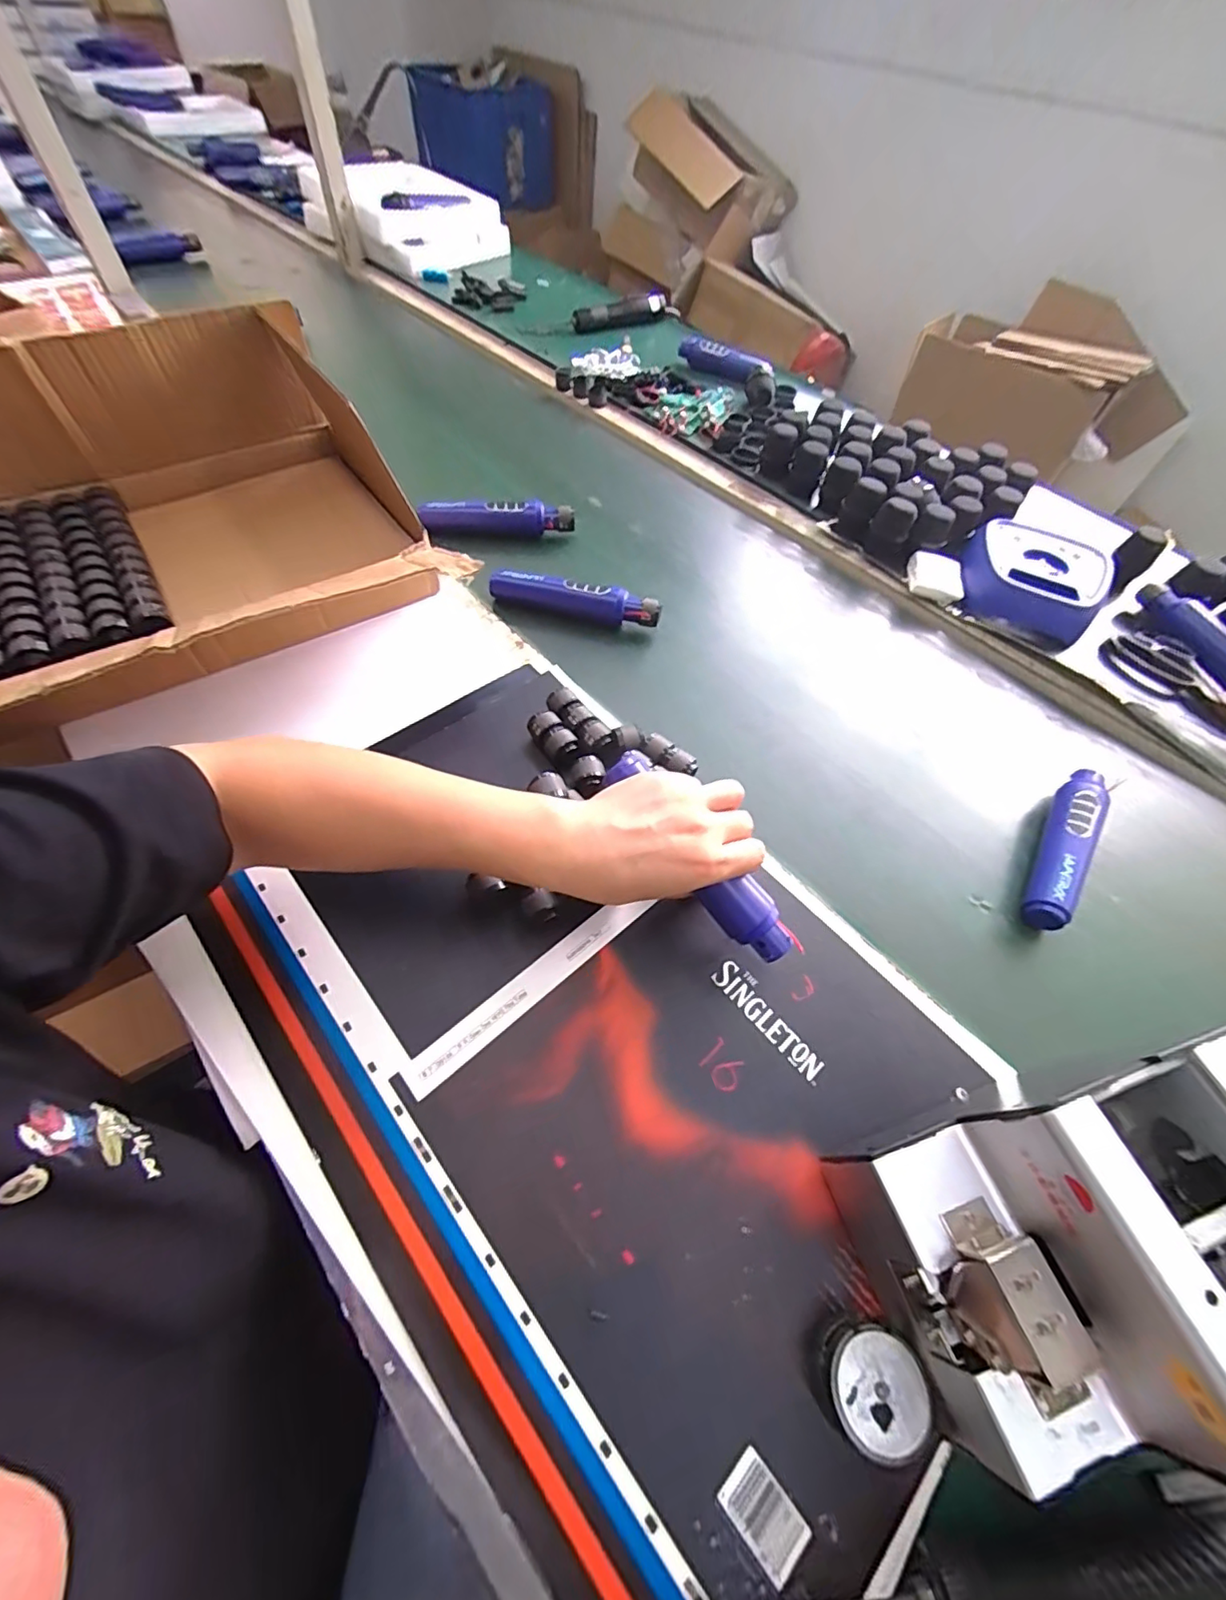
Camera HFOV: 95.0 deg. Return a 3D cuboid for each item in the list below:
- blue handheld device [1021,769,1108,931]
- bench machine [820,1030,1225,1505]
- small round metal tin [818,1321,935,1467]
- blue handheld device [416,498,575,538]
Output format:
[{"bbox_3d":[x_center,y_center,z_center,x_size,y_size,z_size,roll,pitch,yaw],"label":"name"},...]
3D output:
[{"bbox_3d":[0.389,0.039,0.487,0.032,0.040,0.167,32,59,16],"label":"blue handheld device"},{"bbox_3d":[0.235,0.215,0.279,0.186,0.149,0.125,-13,58,-13],"label":"bench machine"},{"bbox_3d":[0.132,0.298,0.286,0.045,0.034,0.046,2,55,-3],"label":"small round metal tin"},{"bbox_3d":[-0.145,-0.357,0.710,0.188,0.039,0.030,-3,56,-7],"label":"blue handheld device"}]

